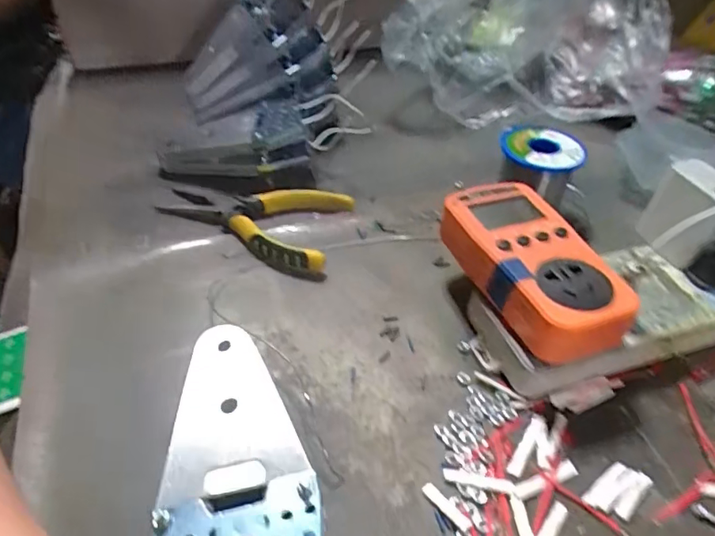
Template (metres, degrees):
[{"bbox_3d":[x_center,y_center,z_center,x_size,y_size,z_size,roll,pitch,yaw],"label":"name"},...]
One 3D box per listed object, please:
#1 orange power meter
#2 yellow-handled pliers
[{"bbox_3d":[0.108,-0.003,0.319,0.070,0.032,0.123,-16,46,-19],"label":"orange power meter"},{"bbox_3d":[-0.089,-0.040,0.413,0.152,0.017,0.084,9,44,8],"label":"yellow-handled pliers"}]

